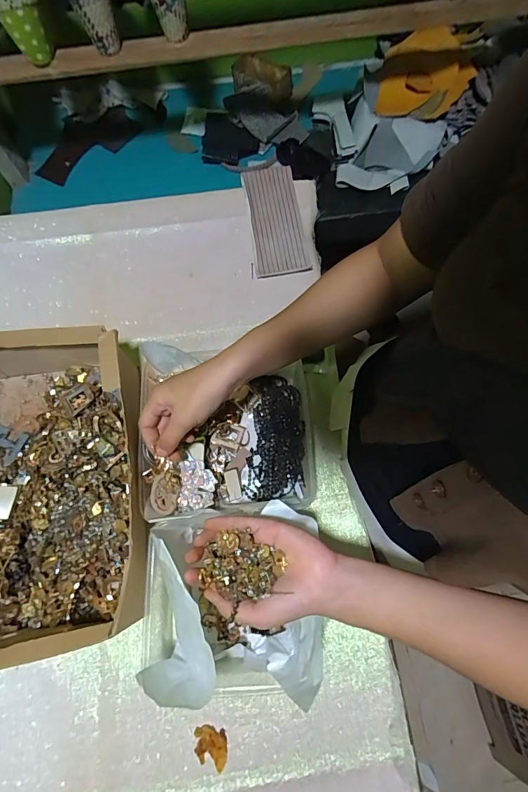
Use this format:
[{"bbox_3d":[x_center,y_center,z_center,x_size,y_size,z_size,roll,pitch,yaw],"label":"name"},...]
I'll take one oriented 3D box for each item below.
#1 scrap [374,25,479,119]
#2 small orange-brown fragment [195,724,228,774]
[{"bbox_3d":[0.306,-0.607,0.753,0.164,0.064,0.146,8,71,5],"label":"scrap"},{"bbox_3d":[-0.057,0.373,0.423,0.036,0.004,0.035,6,71,4],"label":"small orange-brown fragment"}]

